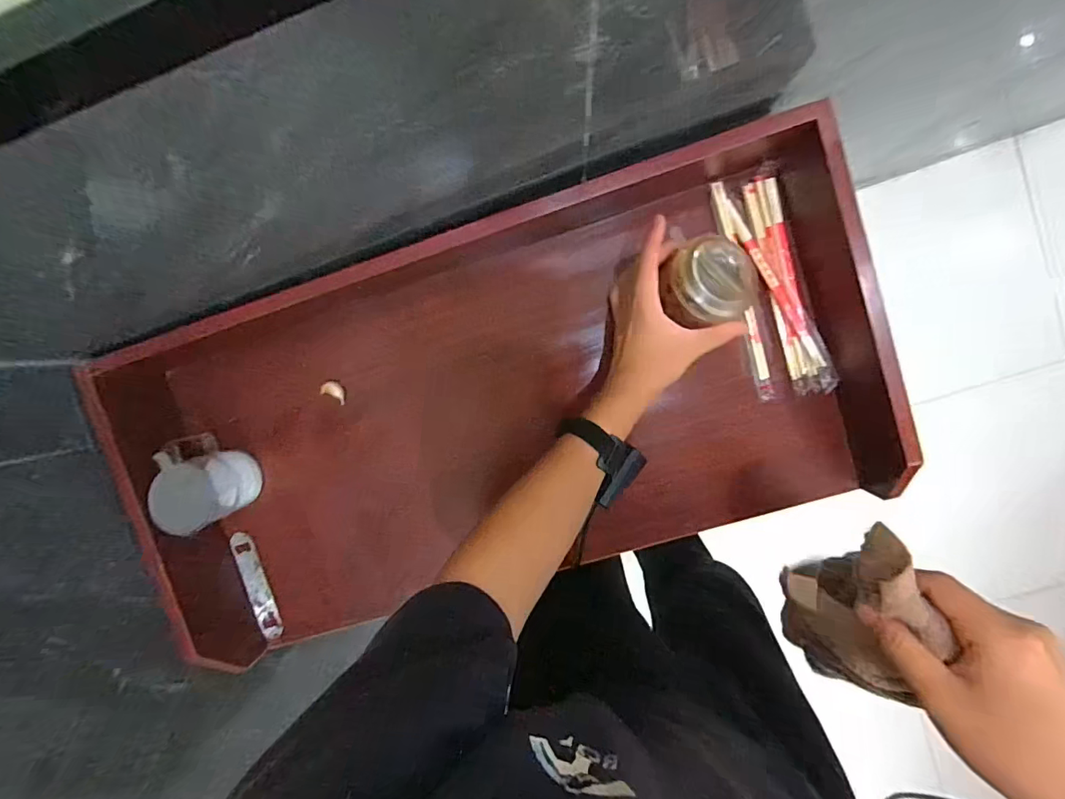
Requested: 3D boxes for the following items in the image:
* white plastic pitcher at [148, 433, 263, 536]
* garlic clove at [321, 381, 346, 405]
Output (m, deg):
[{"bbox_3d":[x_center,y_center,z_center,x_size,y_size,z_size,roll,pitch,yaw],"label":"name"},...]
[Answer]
[{"bbox_3d":[-0.392,0.098,0.590,0.073,0.104,0.107,6,95,5],"label":"white plastic pitcher"},{"bbox_3d":[-0.247,-0.010,0.599,0.033,0.014,0.025,31,96,2],"label":"garlic clove"}]

